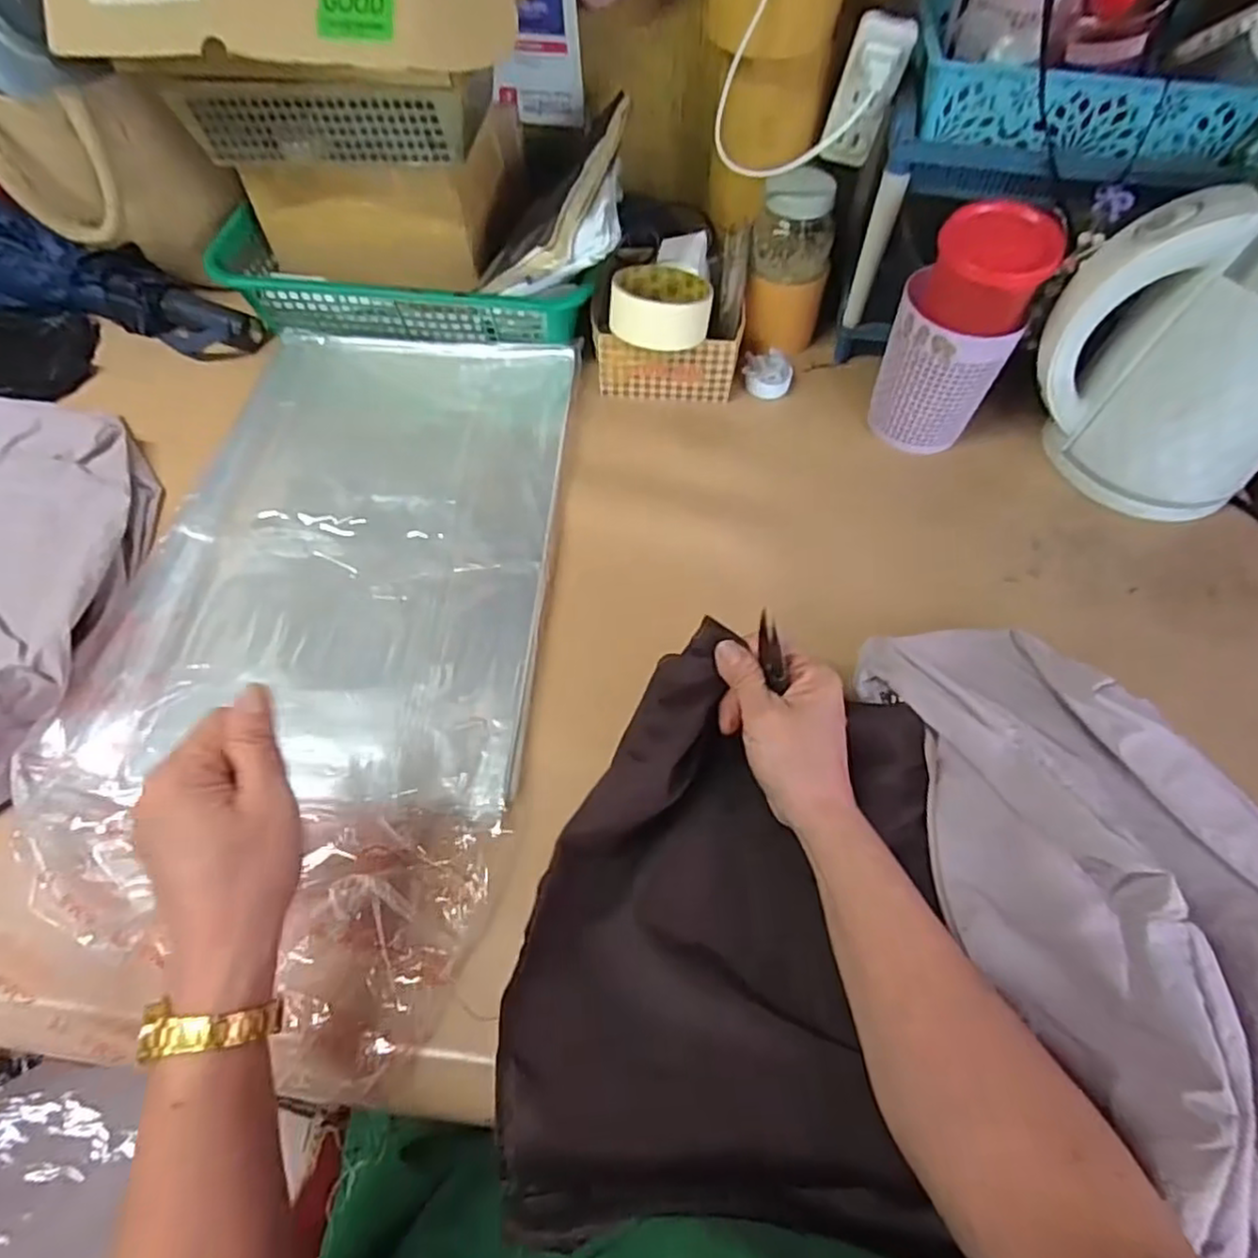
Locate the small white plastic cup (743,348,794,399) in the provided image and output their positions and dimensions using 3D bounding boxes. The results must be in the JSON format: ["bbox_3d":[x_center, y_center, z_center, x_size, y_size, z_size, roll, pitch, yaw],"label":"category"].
[{"bbox_3d":[0.127,-0.233,0.628,0.038,0.030,0.035,0,58,0],"label":"small white plastic cup"}]

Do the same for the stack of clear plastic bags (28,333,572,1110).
[{"bbox_3d":[-0.210,-0.026,0.488,0.297,0.012,0.562,3,57,0],"label":"stack of clear plastic bags"}]

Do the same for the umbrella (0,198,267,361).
[{"bbox_3d":[-0.501,-0.335,0.646,0.314,0.092,0.064,12,59,7],"label":"umbrella"}]

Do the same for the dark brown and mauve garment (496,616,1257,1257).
[{"bbox_3d":[0.167,0.138,0.369,0.424,0.074,0.313,6,57,1],"label":"dark brown and mauve garment"}]

